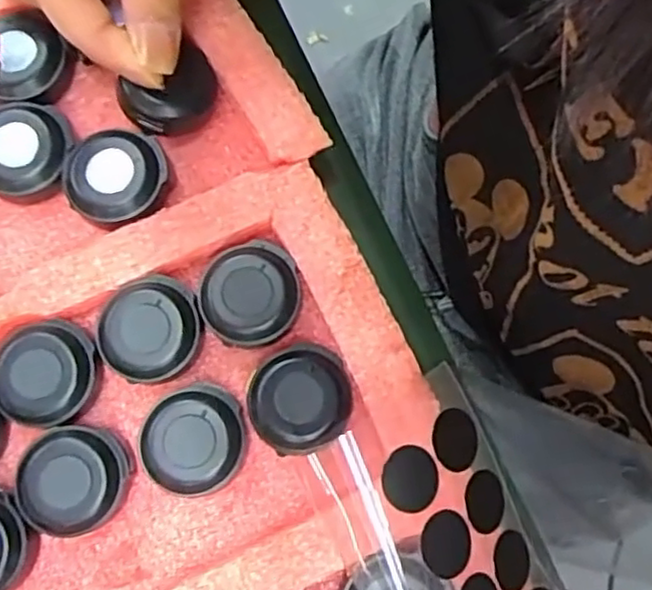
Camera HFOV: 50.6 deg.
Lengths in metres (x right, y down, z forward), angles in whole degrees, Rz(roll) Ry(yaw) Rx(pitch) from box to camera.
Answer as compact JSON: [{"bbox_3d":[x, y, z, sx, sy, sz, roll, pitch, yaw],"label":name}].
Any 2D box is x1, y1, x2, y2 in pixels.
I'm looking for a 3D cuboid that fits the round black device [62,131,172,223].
[{"bbox_3d":[-0.063,-0.034,0.207,0.030,0.012,0.027,-12,78,-5],"label":"round black device"}]

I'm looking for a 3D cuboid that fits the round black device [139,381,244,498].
[{"bbox_3d":[-0.037,0.041,0.194,0.028,0.011,0.028,1,77,-2],"label":"round black device"}]

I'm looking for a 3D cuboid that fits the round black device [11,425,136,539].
[{"bbox_3d":[-0.070,0.051,0.191,0.030,0.012,0.028,1,77,-2],"label":"round black device"}]

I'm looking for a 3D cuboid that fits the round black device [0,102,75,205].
[{"bbox_3d":[-0.091,-0.043,0.209,0.028,0.017,0.026,1,77,-2],"label":"round black device"}]

